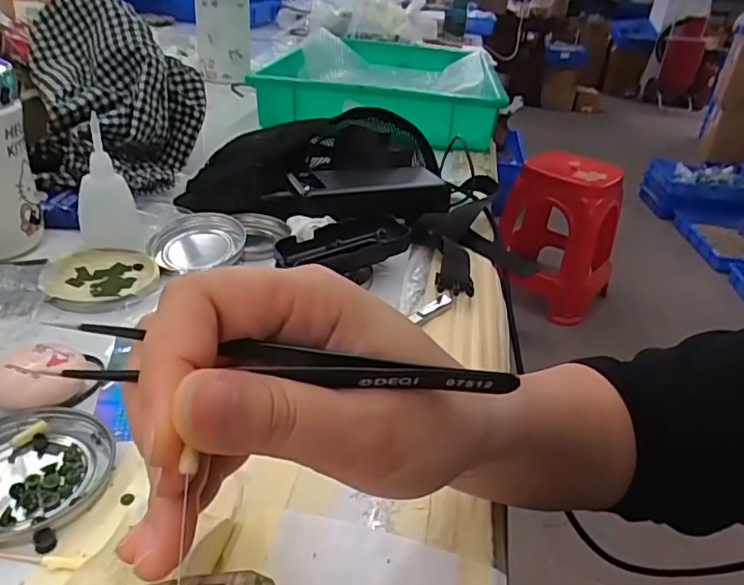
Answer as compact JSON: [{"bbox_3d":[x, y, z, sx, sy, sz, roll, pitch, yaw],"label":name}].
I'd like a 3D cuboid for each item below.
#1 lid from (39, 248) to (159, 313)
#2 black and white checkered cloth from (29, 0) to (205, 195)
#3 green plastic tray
[{"bbox_3d":[-0.204,-0.010,0.432,0.077,0.013,0.075,-4,32,-17],"label":"lid"},{"bbox_3d":[-0.260,-0.199,0.589,0.161,0.158,0.176,-6,33,-20],"label":"black and white checkered cloth"},{"bbox_3d":[0.024,-0.366,0.994,0.345,0.076,0.530,8,31,2],"label":"green plastic tray"}]

